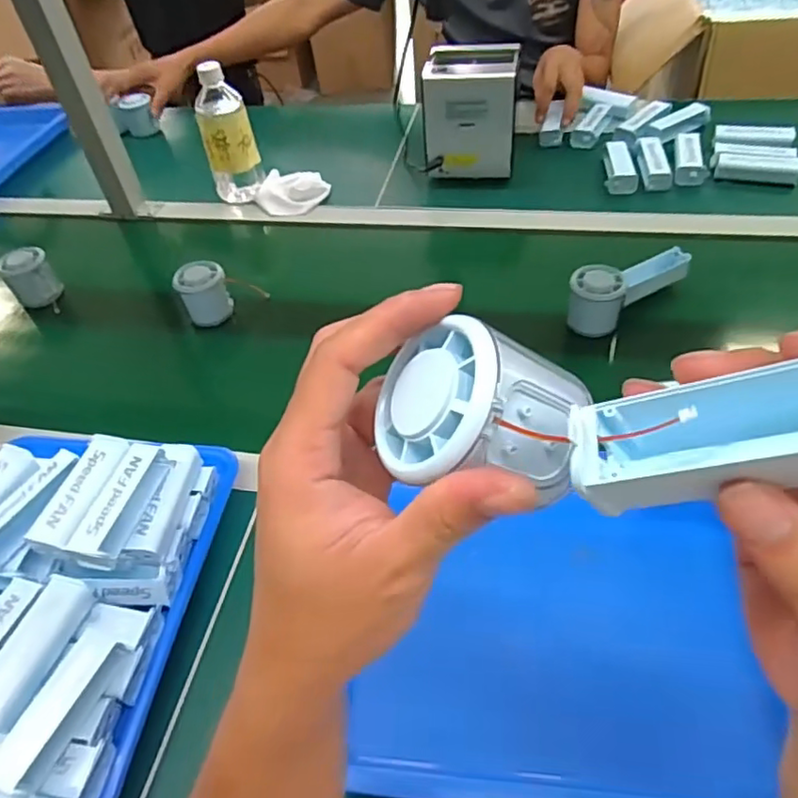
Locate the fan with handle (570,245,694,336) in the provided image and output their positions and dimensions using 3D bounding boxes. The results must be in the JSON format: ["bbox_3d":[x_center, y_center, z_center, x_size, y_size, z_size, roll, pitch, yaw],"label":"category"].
[{"bbox_3d":[0.254,-0.130,0.681,0.151,0.059,0.056,-33,52,-21],"label":"fan with handle"}]

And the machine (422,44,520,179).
[{"bbox_3d":[0.102,-0.409,0.881,0.120,0.138,0.110,1,48,8],"label":"machine"}]

